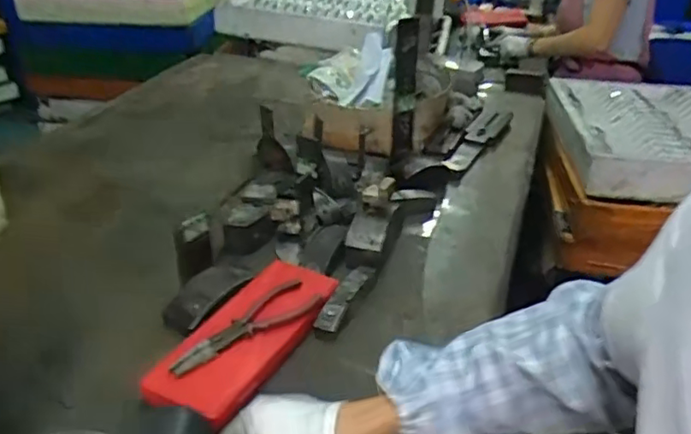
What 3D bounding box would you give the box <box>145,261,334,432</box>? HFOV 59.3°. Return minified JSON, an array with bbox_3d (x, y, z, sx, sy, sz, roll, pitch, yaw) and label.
[{"bbox_3d":[-0.106,0.125,0.683,0.104,0.028,0.248,15,32,21],"label":"box"}]

